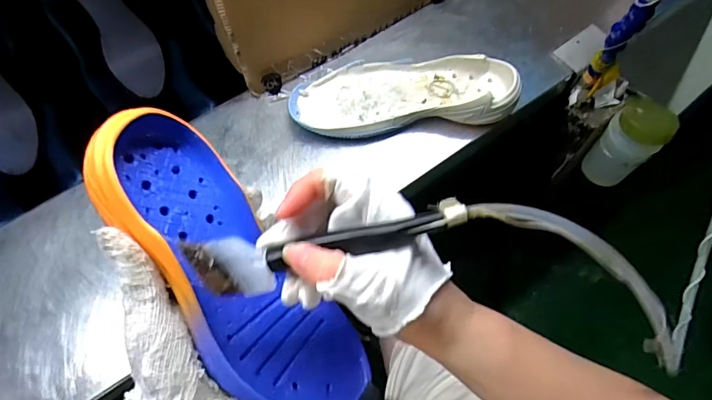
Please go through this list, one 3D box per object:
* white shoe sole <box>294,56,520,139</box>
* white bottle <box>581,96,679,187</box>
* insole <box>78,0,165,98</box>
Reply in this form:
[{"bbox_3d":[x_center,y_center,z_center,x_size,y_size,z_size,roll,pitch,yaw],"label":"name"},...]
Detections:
[{"bbox_3d":[0.060,-0.133,0.585,0.283,0.048,0.104,-3,65,-3],"label":"white shoe sole"},{"bbox_3d":[0.401,-0.079,0.685,0.077,0.146,0.071,1,64,-1],"label":"white bottle"},{"bbox_3d":[-0.347,-0.254,0.658,0.069,0.017,0.218,-31,96,-13],"label":"insole"}]

